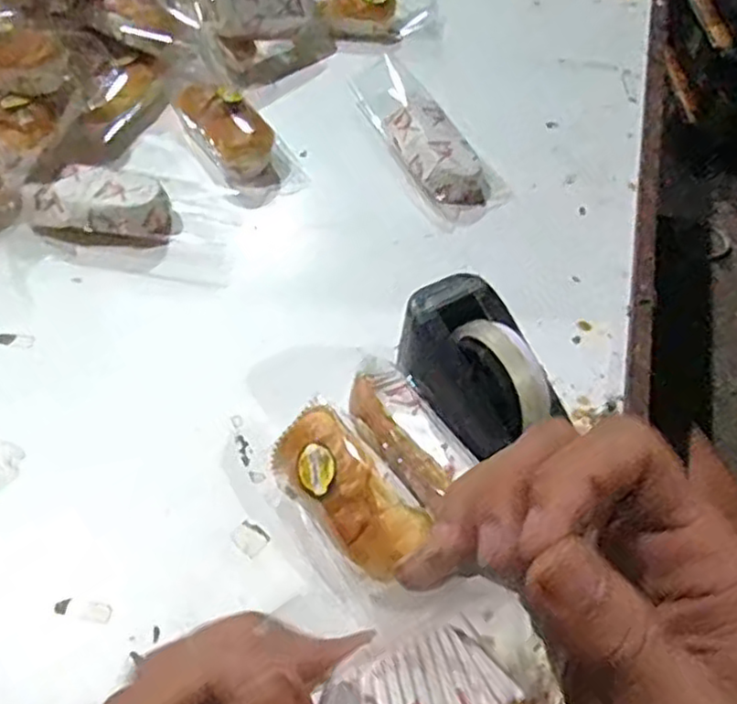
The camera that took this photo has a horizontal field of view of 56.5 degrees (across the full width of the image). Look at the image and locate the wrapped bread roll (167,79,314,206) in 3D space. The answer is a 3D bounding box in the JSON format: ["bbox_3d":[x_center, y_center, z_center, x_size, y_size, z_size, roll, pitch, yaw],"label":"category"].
[{"bbox_3d":[-0.140,-0.235,0.738,0.091,0.045,0.175,-23,58,-18],"label":"wrapped bread roll"}]

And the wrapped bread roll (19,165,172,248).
[{"bbox_3d":[-0.263,-0.144,0.667,0.140,0.043,0.072,9,54,5],"label":"wrapped bread roll"}]

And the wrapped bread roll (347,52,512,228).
[{"bbox_3d":[0.063,-0.239,0.750,0.089,0.038,0.241,-21,57,-17],"label":"wrapped bread roll"}]

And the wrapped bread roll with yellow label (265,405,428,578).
[{"bbox_3d":[-0.014,0.098,0.490,0.063,0.052,0.127,-36,62,-24],"label":"wrapped bread roll with yellow label"}]

